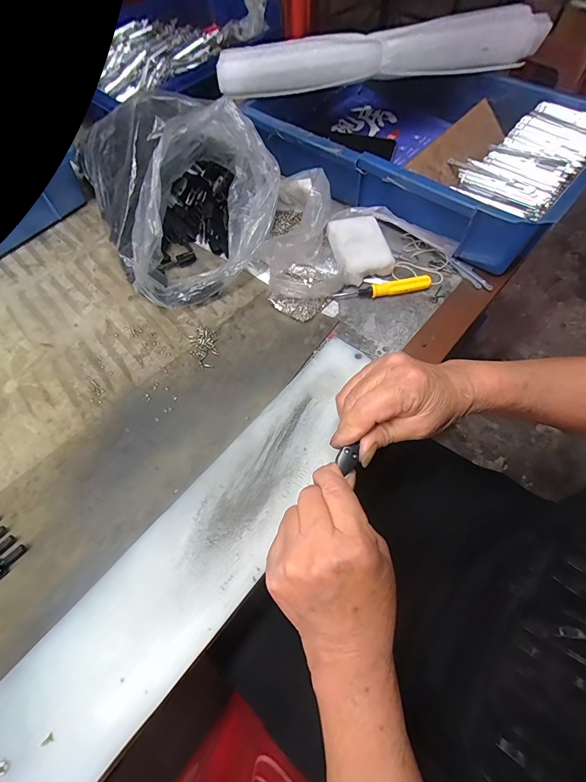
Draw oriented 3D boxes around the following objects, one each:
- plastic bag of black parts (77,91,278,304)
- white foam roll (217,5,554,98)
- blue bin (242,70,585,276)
[{"bbox_3d":[-0.142,-0.250,0.411,0.193,0.126,0.265,-28,66,-12],"label":"plastic bag of black parts"},{"bbox_3d":[0.113,-0.448,0.453,0.424,0.054,0.040,-5,62,-2],"label":"white foam roll"},{"bbox_3d":[0.171,-0.345,0.474,0.416,0.081,0.275,36,70,18],"label":"blue bin"}]

